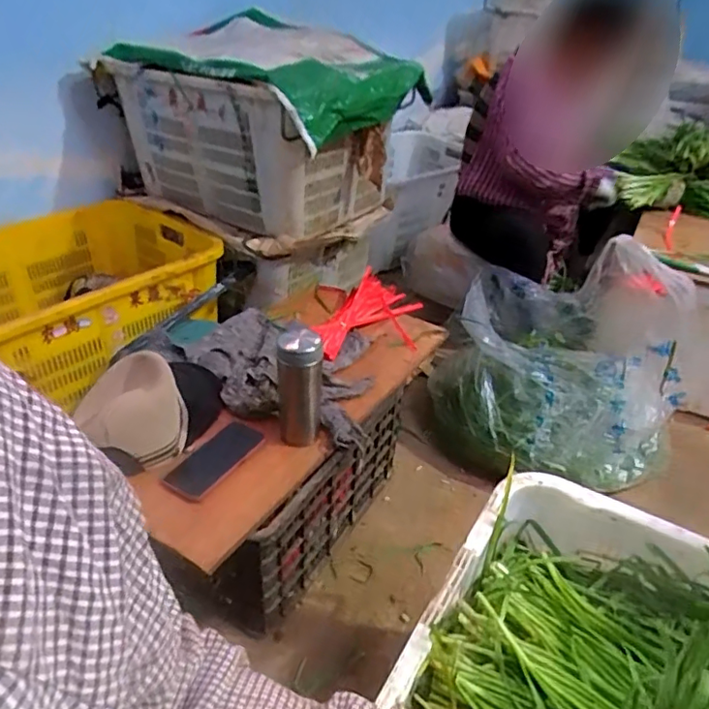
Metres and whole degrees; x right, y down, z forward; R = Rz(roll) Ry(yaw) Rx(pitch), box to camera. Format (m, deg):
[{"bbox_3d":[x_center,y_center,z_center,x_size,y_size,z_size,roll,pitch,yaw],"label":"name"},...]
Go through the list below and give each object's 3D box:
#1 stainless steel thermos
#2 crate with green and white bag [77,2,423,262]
[{"bbox_3d":[-0.087,0.055,0.899,0.070,0.199,0.069,-1,34,-6],"label":"stainless steel thermos"},{"bbox_3d":[-0.227,-0.574,1.521,0.729,0.455,0.525,26,40,29],"label":"crate with green and white bag"}]

